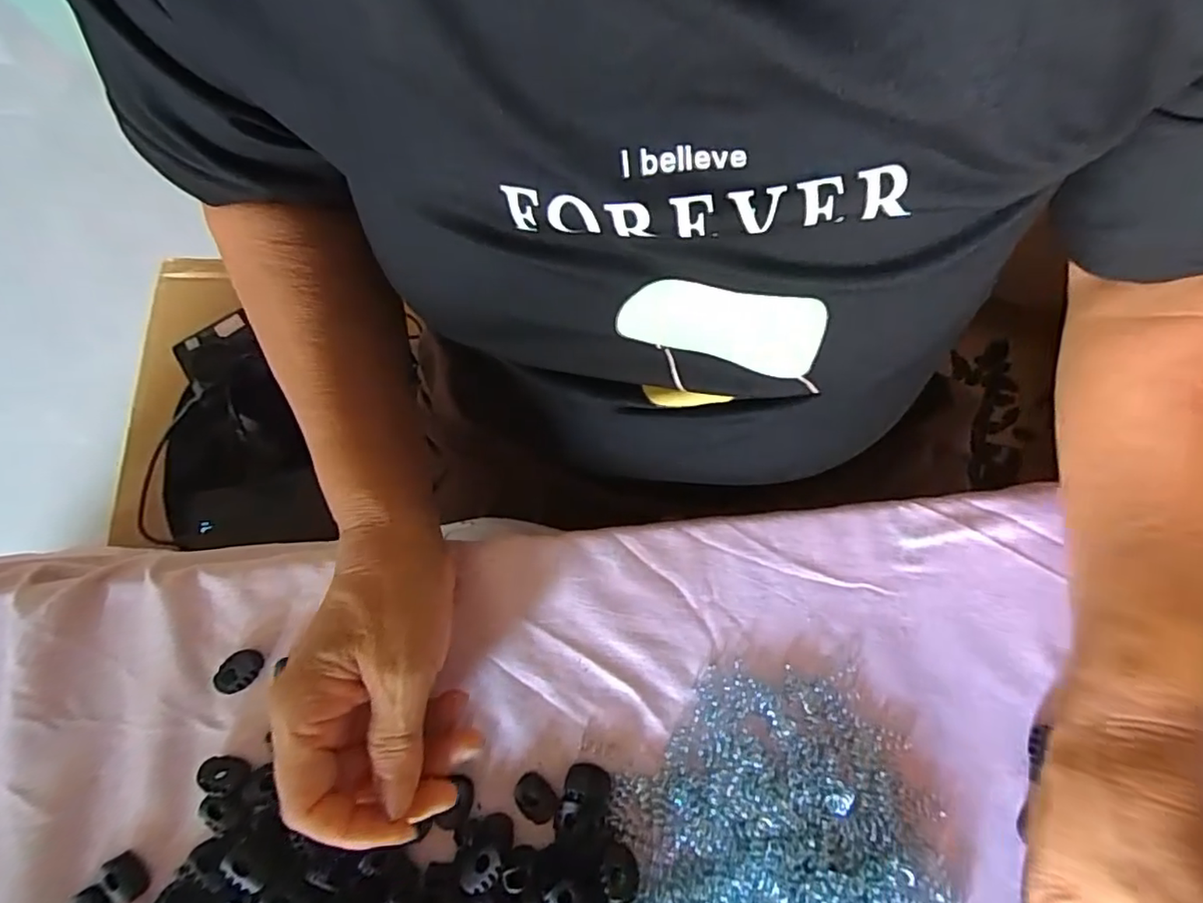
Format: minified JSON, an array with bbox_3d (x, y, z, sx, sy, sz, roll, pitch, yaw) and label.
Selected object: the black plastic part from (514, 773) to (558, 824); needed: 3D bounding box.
[{"bbox_3d":[-0.032,0.169,0.287,0.022,0.008,0.016,33,79,7],"label":"black plastic part"}]

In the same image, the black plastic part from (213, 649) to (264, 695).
[{"bbox_3d":[-0.184,0.111,0.300,0.023,0.008,0.017,-42,80,-8],"label":"black plastic part"}]

